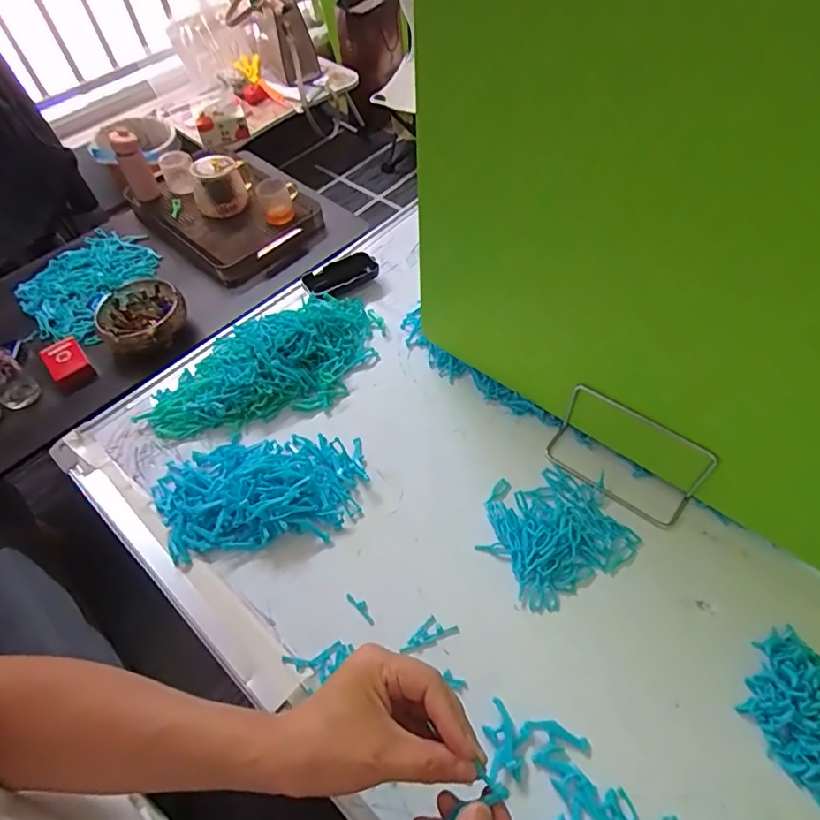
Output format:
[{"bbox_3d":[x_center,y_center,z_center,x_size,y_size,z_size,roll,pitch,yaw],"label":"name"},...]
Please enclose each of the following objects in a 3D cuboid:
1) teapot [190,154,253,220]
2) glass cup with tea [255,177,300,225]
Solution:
[{"bbox_3d":[-0.374,-0.444,1.041,0.108,0.101,0.087,-12,54,-3],"label":"teapot"},{"bbox_3d":[-0.250,-0.398,1.015,0.080,0.068,0.071,-16,55,-6],"label":"glass cup with tea"}]

